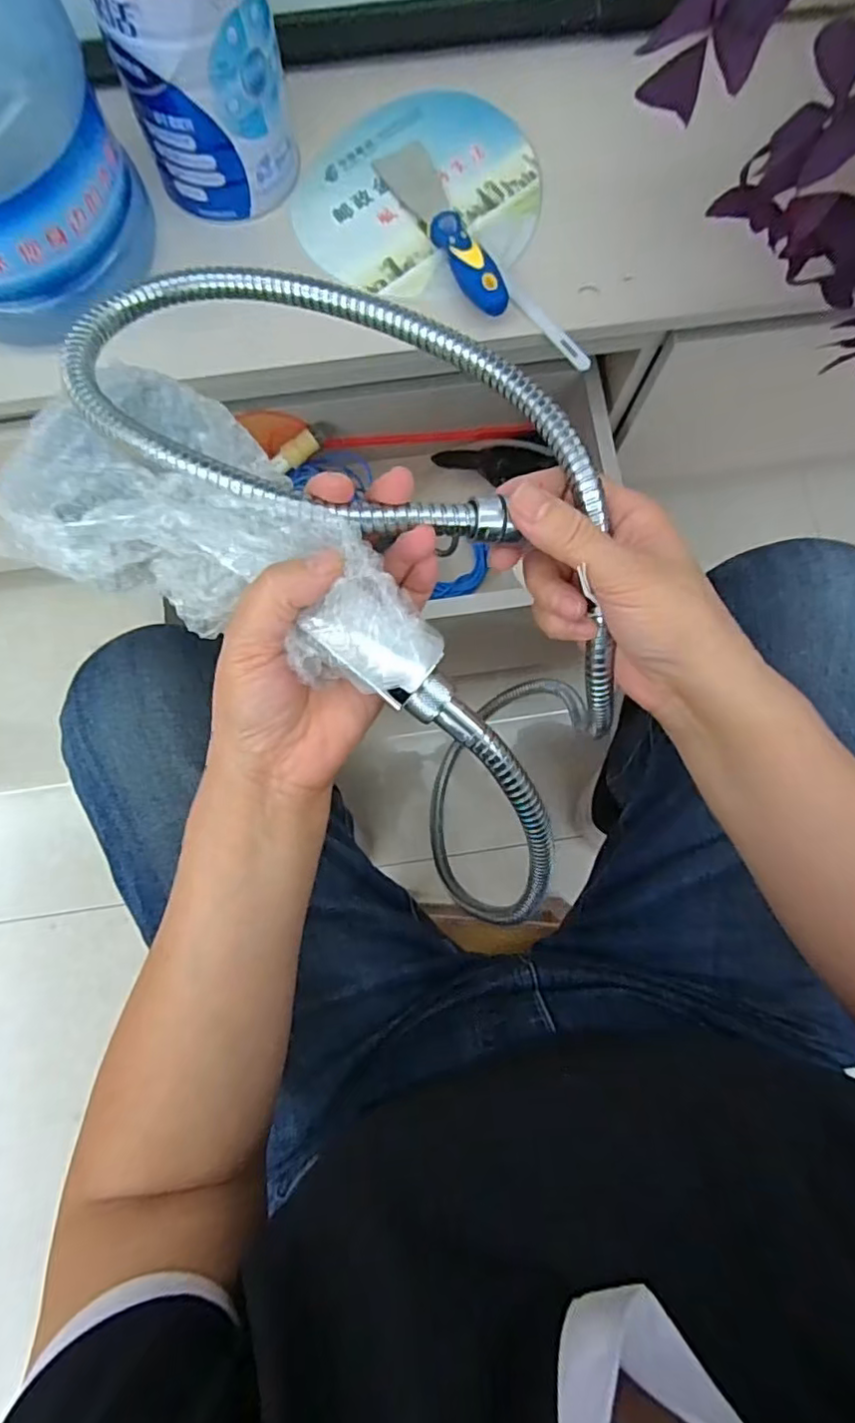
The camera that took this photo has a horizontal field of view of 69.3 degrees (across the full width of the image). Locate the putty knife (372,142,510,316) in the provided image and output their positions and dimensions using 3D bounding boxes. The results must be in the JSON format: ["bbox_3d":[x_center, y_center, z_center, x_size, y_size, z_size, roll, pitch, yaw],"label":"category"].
[{"bbox_3d":[0.018,-0.431,0.541,0.047,0.029,0.195,-29,83,-5],"label":"putty knife"}]

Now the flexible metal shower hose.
[{"bbox_3d":[-0.012,-0.079,0.295,0.162,0.096,0.316,-37,83,-6],"label":"flexible metal shower hose"}]

